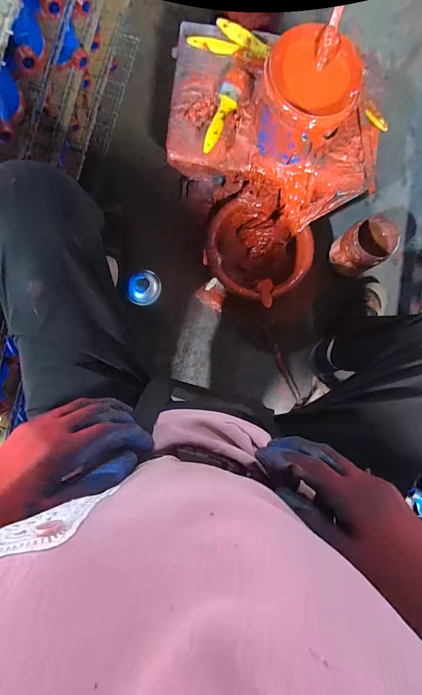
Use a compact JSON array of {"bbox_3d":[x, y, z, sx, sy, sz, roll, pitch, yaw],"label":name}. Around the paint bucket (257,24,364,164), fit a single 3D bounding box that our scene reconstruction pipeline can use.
[{"bbox_3d":[0.151,-0.397,0.553,0.135,0.126,0.145,0,88,-4],"label":"paint bucket"}]

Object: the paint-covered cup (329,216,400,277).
[{"bbox_3d":[0.336,-0.222,0.742,0.099,0.115,0.092,0,88,-4],"label":"paint-covered cup"}]

